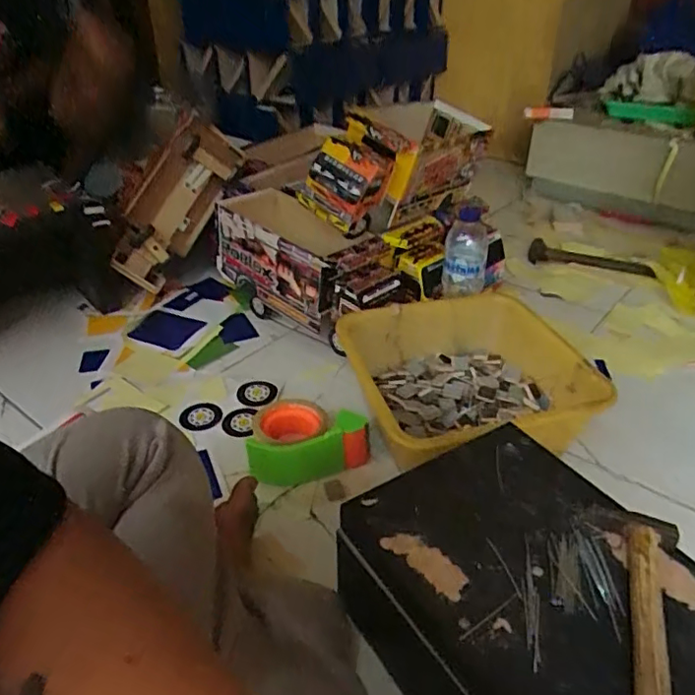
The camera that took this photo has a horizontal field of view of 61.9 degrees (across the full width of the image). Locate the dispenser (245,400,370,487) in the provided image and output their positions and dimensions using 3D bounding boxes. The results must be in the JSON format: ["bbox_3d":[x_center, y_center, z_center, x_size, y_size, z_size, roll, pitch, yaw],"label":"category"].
[{"bbox_3d":[-0.053,0.109,0.727,0.143,0.064,0.104,-6,34,-10],"label":"dispenser"}]

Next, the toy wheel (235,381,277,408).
[{"bbox_3d":[-0.131,0.067,0.833,0.057,0.018,0.057,-3,33,-4],"label":"toy wheel"}]

